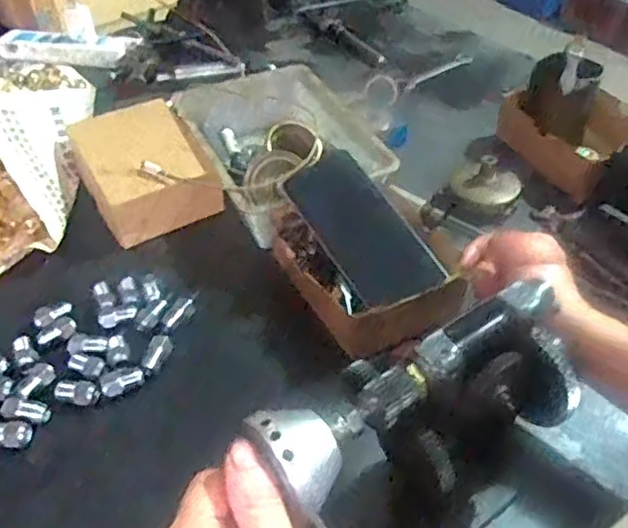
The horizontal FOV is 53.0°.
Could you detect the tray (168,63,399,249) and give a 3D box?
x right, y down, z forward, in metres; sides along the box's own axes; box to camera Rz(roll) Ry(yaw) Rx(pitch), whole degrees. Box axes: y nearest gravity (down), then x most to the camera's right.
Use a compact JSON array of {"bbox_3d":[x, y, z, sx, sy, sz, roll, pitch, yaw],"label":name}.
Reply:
[{"bbox_3d":[-0.035,-0.130,0.705,0.177,0.065,0.236,-19,46,-19],"label":"tray"}]

